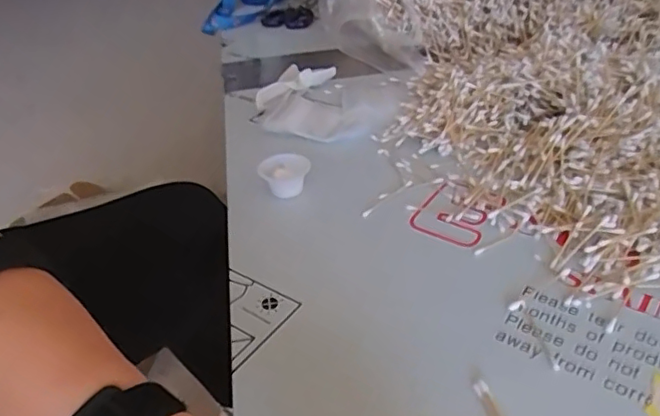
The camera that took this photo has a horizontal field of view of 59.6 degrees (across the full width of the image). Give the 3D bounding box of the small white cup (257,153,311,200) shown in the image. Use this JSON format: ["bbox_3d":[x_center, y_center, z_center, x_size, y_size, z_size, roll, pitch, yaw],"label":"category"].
[{"bbox_3d":[-0.047,-0.034,0.611,0.052,0.030,0.042,-4,36,0],"label":"small white cup"}]

